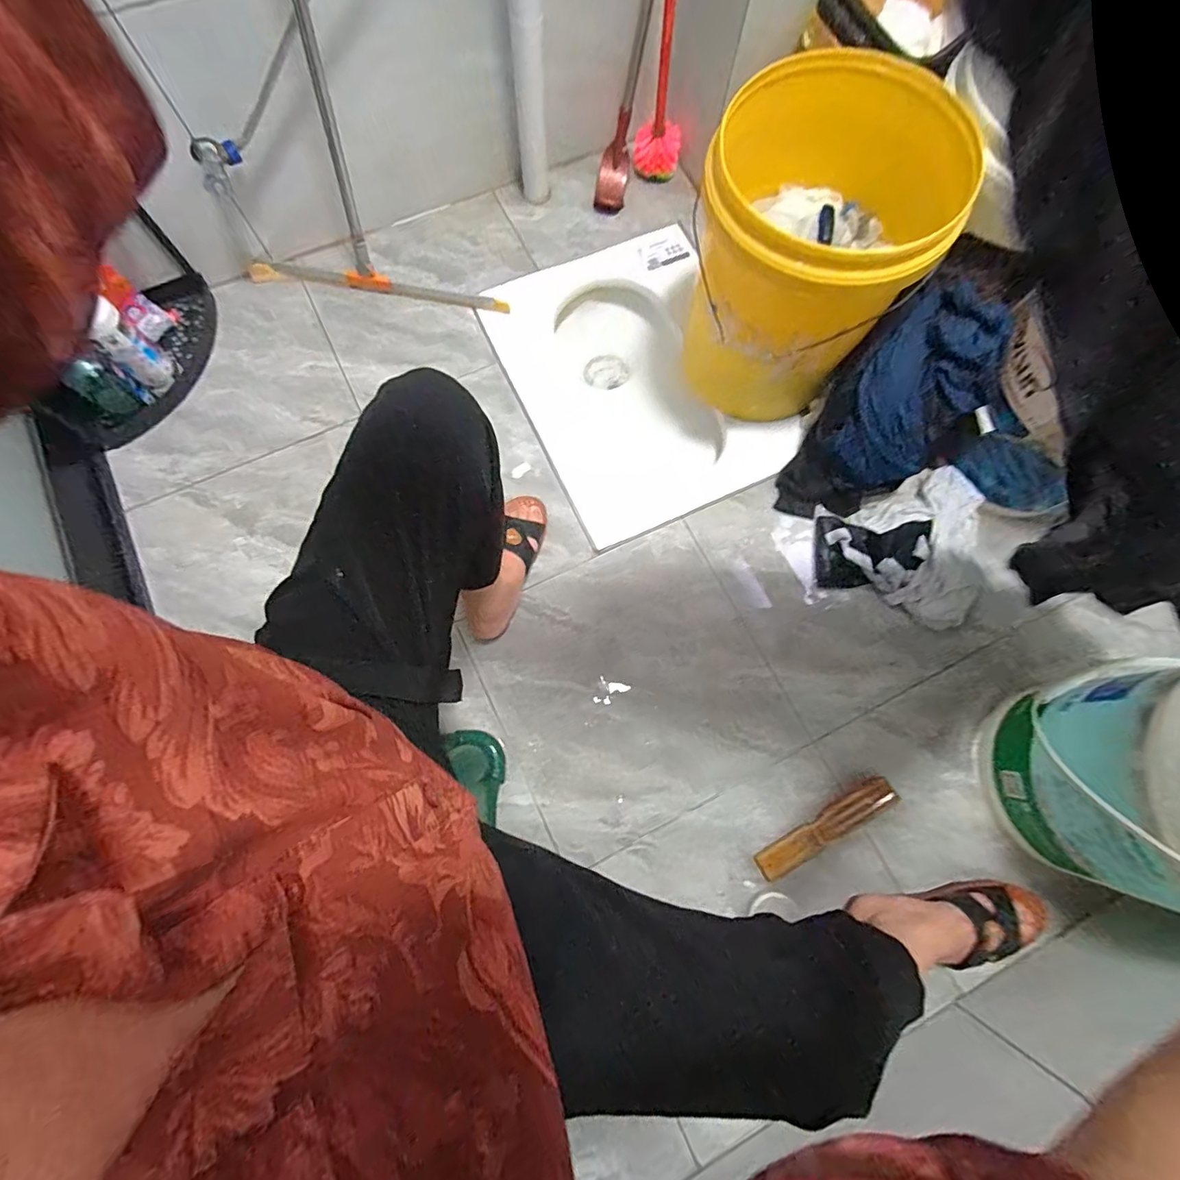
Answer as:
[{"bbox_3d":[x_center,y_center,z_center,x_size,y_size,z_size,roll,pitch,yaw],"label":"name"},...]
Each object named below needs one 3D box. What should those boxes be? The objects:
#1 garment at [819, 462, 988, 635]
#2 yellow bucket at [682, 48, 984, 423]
[{"bbox_3d":[0.482,-0.074,0.814,0.245,0.066,0.244,4,76,1],"label":"garment"},{"bbox_3d":[0.301,-0.460,0.795,0.289,0.403,0.334,24,76,5],"label":"yellow bucket"}]

